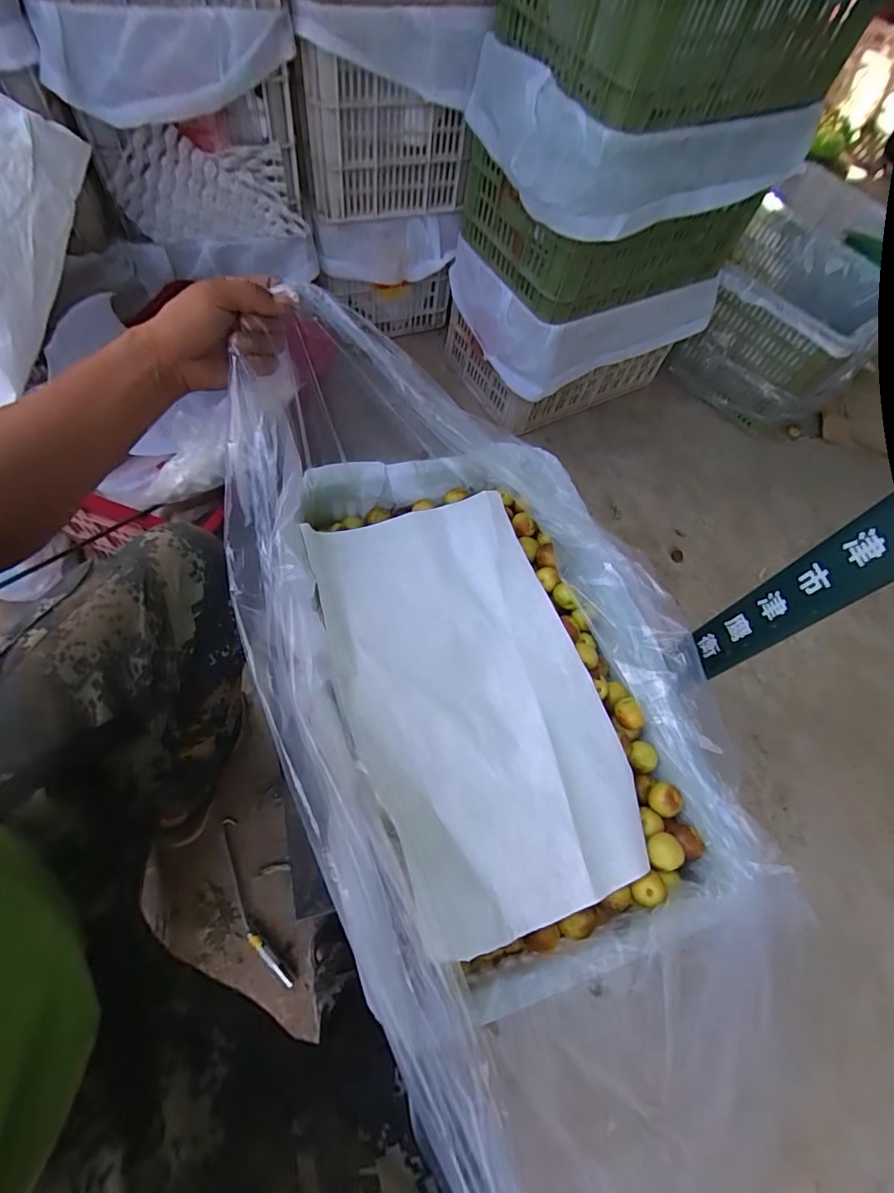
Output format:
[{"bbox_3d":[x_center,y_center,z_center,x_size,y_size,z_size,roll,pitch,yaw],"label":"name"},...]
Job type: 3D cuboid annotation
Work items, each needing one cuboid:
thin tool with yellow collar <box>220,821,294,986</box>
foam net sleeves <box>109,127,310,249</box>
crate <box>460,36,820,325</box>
[{"bbox_3d":[-0.312,0.483,0.803,0.037,0.010,0.263,-23,69,-19],"label":"thin tool with yellow collar"},{"bbox_3d":[-0.443,-0.758,0.956,0.322,0.168,0.061,-6,64,-12],"label":"foam net sleeves"},{"bbox_3d":[0.322,-0.812,0.989,0.507,0.342,0.409,-21,68,-18],"label":"crate"}]

